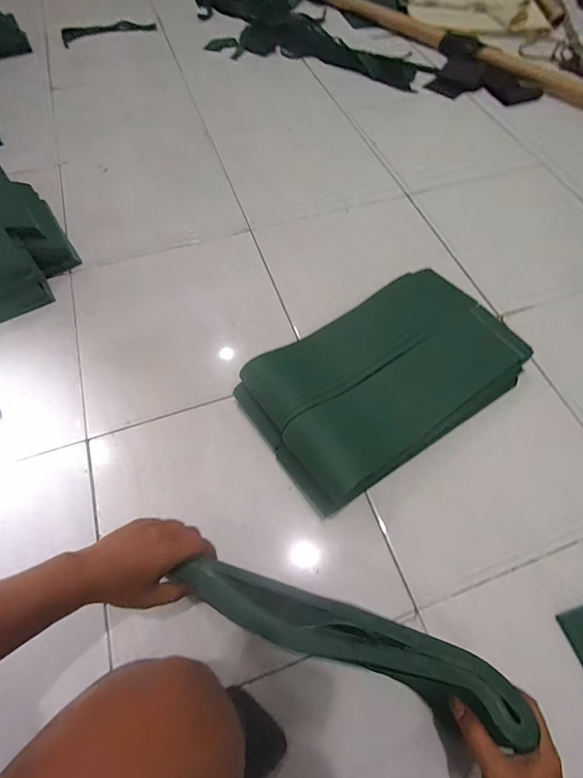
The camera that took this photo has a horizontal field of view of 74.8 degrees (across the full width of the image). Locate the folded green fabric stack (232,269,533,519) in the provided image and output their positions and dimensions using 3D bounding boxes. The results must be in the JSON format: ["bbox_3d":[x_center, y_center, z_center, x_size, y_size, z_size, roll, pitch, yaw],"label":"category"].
[{"bbox_3d":[0.159,-0.027,0.637,0.449,0.110,0.266,-32,68,-15],"label":"folded green fabric stack"}]

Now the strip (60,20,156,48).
[{"bbox_3d":[-0.644,-1.260,1.338,0.313,0.015,0.126,-23,65,-11],"label":"strip"}]

